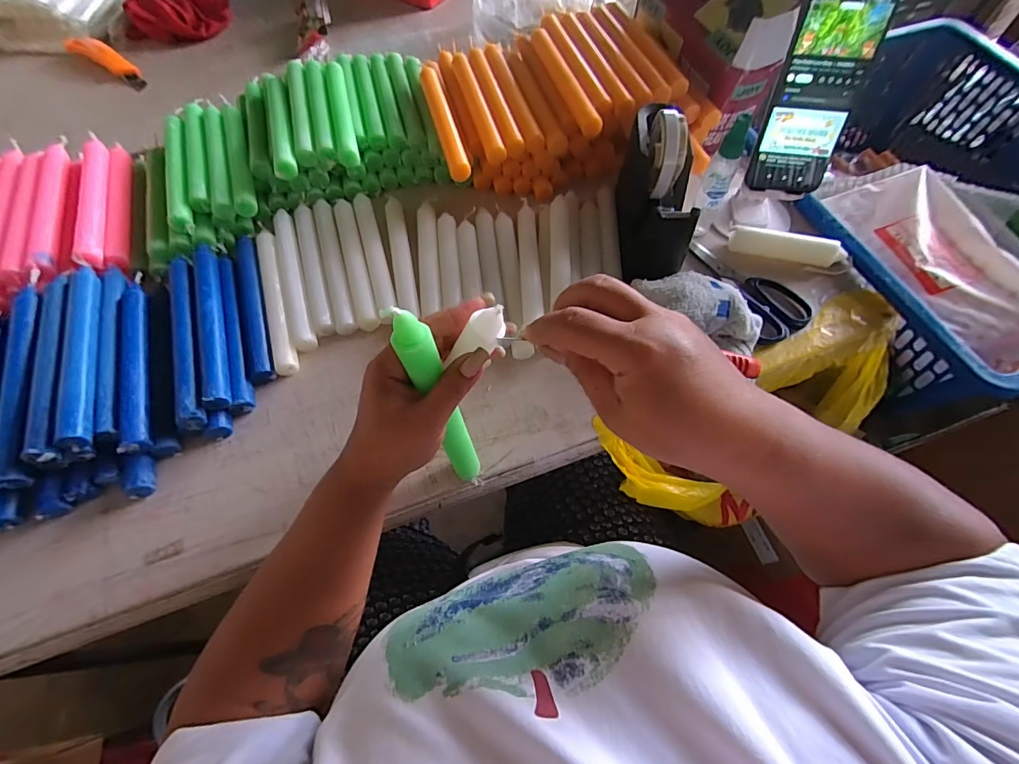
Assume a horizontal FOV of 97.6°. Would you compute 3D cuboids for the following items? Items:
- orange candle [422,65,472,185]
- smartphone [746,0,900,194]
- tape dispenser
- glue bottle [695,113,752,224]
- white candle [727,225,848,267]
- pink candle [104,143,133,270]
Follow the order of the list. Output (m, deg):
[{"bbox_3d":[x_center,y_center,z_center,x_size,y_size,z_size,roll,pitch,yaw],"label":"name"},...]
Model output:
[{"bbox_3d":[-0.081,-0.319,0.543,0.022,0.027,0.209,-14,63,-6],"label":"orange candle"},{"bbox_3d":[0.293,-0.271,0.430,0.077,0.162,0.015,6,36,4],"label":"smartphone"},{"bbox_3d":[0.158,-0.203,0.468,0.069,0.114,0.182,6,63,4],"label":"tape dispenser"},{"bbox_3d":[0.224,-0.220,0.471,0.030,0.116,0.026,24,66,13],"label":"glue bottle"},{"bbox_3d":[0.313,-0.155,0.507,0.117,0.028,0.021,14,64,8],"label":"white candle"},{"bbox_3d":[-0.461,-0.214,0.527,0.016,0.018,0.211,-19,64,-9],"label":"pink candle"}]

